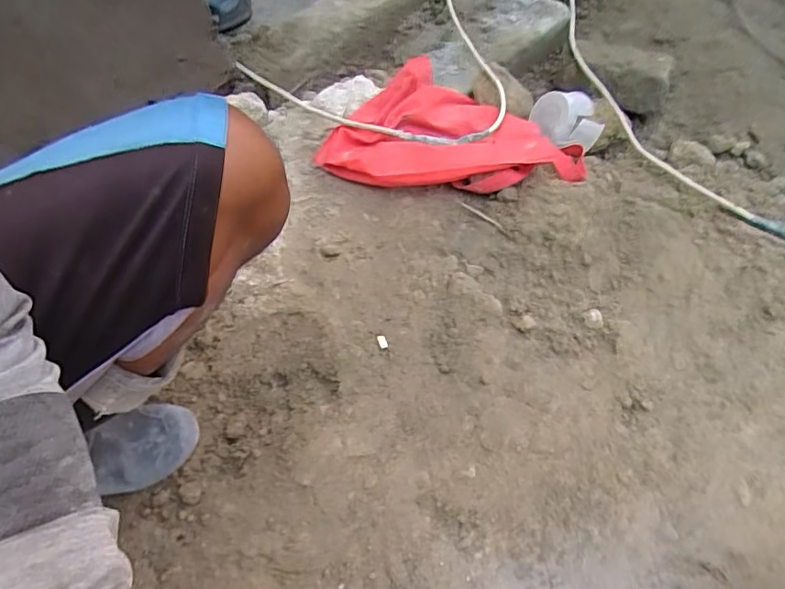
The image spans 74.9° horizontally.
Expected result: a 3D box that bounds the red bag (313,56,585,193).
[{"bbox_3d":[0.103,-0.273,0.854,0.427,0.076,0.251,8,59,8],"label":"red bag"}]

